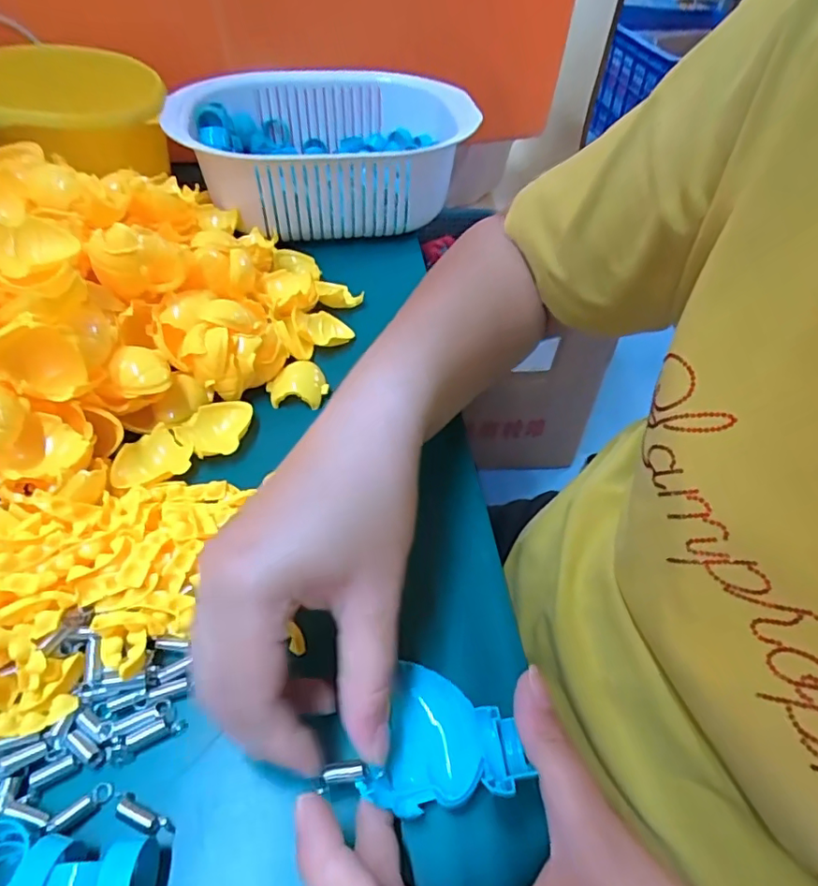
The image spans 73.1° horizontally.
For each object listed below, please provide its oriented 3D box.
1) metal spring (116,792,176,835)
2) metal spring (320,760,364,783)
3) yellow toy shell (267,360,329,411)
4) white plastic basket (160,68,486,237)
[{"bbox_3d":[-0.103,0.145,0.214,0.025,0.009,0.008,19,50,13],"label":"metal spring"},{"bbox_3d":[-0.025,0.124,0.210,0.016,0.004,0.006,-11,49,4],"label":"metal spring"},{"bbox_3d":[-0.074,-0.041,0.368,0.039,0.009,0.039,3,48,0],"label":"yellow toy shell"},{"bbox_3d":[-0.075,-0.274,0.521,0.252,0.087,0.214,-23,54,-22],"label":"white plastic basket"}]

